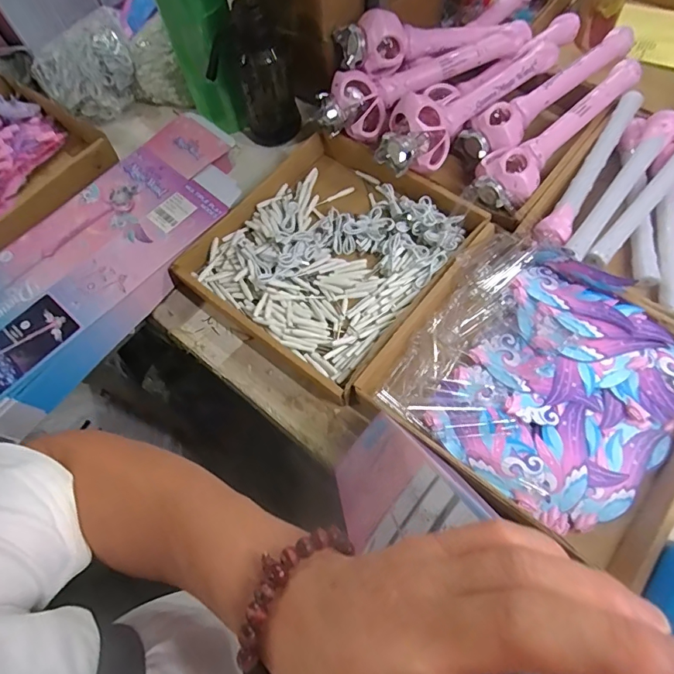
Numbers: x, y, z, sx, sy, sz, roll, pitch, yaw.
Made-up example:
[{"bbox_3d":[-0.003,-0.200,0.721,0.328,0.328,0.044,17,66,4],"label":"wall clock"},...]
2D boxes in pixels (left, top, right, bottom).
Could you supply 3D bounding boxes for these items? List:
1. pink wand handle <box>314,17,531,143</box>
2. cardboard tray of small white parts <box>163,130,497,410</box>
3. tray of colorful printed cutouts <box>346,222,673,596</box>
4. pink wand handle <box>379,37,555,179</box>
[{"bbox_3d":[0.163,-0.446,0.769,0.419,0.077,0.083,-27,64,-11],"label":"pink wand handle"},{"bbox_3d":[-0.008,-0.129,0.707,0.343,0.063,0.368,35,69,20],"label":"cardboard tray of small white parts"},{"bbox_3d":[0.273,0.058,0.588,0.382,0.066,0.346,36,69,20],"label":"tray of colorful printed cutouts"},{"bbox_3d":[0.218,-0.406,0.737,0.379,0.070,0.102,-41,67,-17],"label":"pink wand handle"}]

